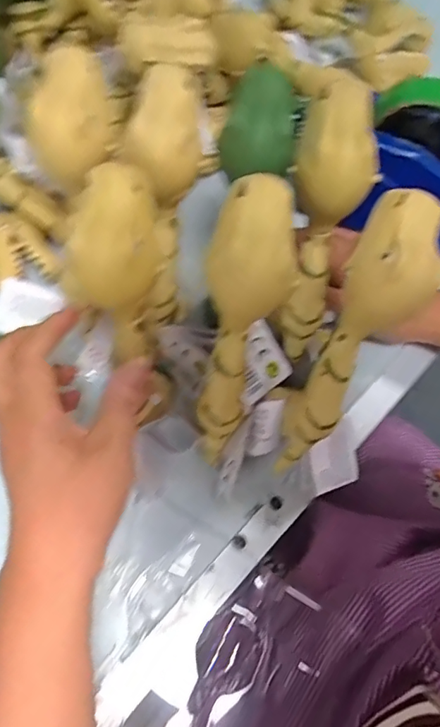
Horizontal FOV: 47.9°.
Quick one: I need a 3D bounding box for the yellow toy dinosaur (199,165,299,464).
[{"bbox_3d":[0.011,-0.018,0.295,0.043,0.174,0.038,13,37,2],"label":"yellow toy dinosaur"}]

